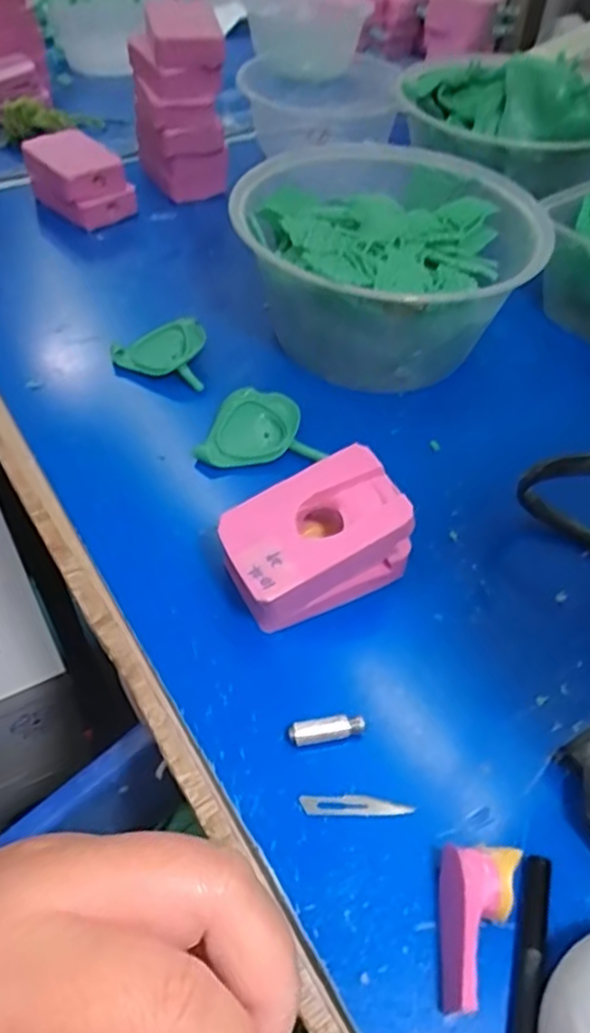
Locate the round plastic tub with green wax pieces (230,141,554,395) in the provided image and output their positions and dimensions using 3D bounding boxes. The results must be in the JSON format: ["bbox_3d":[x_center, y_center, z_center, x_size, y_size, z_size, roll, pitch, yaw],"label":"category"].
[{"bbox_3d":[0.051,-0.143,0.401,0.159,0.074,0.157,2,49,-2],"label":"round plastic tub with green wax pieces"}]

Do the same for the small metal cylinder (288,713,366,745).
[{"bbox_3d":[0.012,0.078,0.257,0.027,0.008,0.009,-7,50,-10],"label":"small metal cylinder"}]

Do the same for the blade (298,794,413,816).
[{"bbox_3d":[0.021,0.099,0.242,0.038,0.004,0.007,1,54,-4],"label":"blade"}]

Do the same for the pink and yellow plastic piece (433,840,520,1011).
[{"bbox_3d":[0.054,0.123,0.210,0.021,0.020,0.043,10,49,5],"label":"pink and yellow plastic piece"}]

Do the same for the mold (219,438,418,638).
[{"bbox_3d":[0.007,0.010,0.289,0.070,0.046,0.043,-18,53,-18],"label":"mold"}]

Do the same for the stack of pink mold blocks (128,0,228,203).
[{"bbox_3d":[-0.084,-0.289,0.496,0.065,0.119,0.054,-8,50,-11],"label":"stack of pink mold blocks"}]

